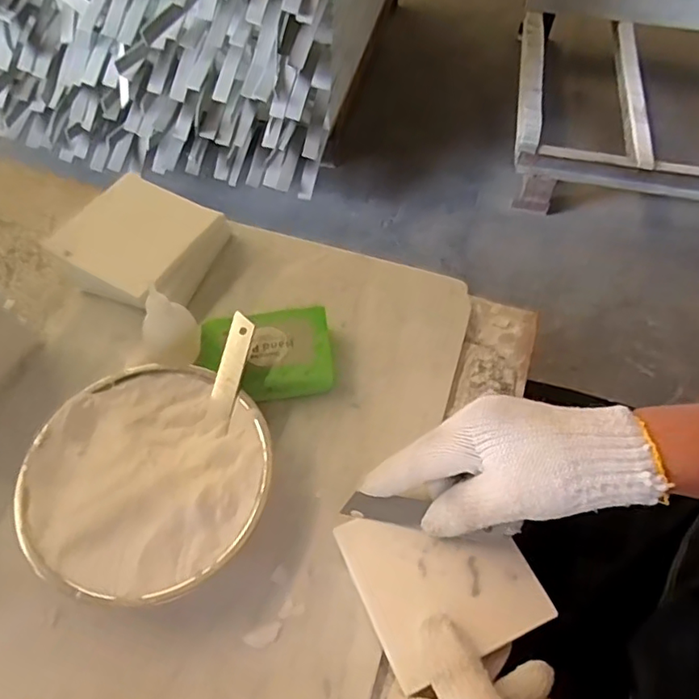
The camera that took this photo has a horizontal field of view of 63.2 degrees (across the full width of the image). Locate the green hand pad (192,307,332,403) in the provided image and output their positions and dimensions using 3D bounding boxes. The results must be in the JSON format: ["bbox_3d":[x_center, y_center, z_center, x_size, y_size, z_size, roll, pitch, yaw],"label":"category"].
[{"bbox_3d":[-0.060,0.006,0.417,0.093,0.030,0.063,-7,56,-7],"label":"green hand pad"}]

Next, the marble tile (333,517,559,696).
[{"bbox_3d":[0.056,0.135,0.345,0.098,0.009,0.097,-19,59,-15],"label":"marble tile"}]

